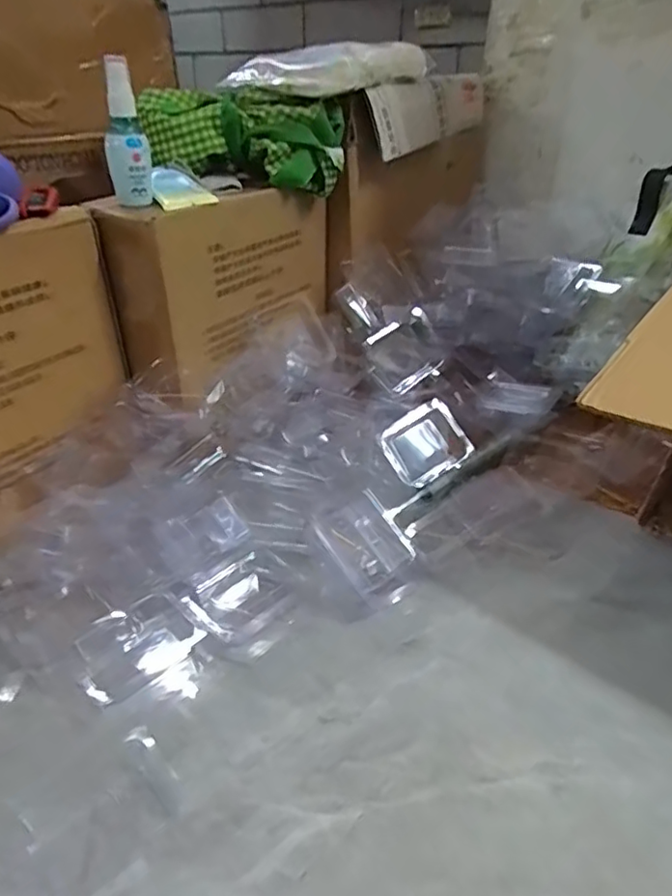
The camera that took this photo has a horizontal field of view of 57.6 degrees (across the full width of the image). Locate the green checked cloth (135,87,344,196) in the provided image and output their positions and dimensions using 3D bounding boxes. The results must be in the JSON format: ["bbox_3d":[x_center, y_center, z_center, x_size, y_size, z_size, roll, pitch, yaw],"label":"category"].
[{"bbox_3d":[-0.099,-0.334,0.665,0.209,0.088,0.061,4,32,6],"label":"green checked cloth"}]

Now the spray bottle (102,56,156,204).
[{"bbox_3d":[-0.190,-0.283,0.553,0.038,0.117,0.029,-10,33,-16],"label":"spray bottle"}]

